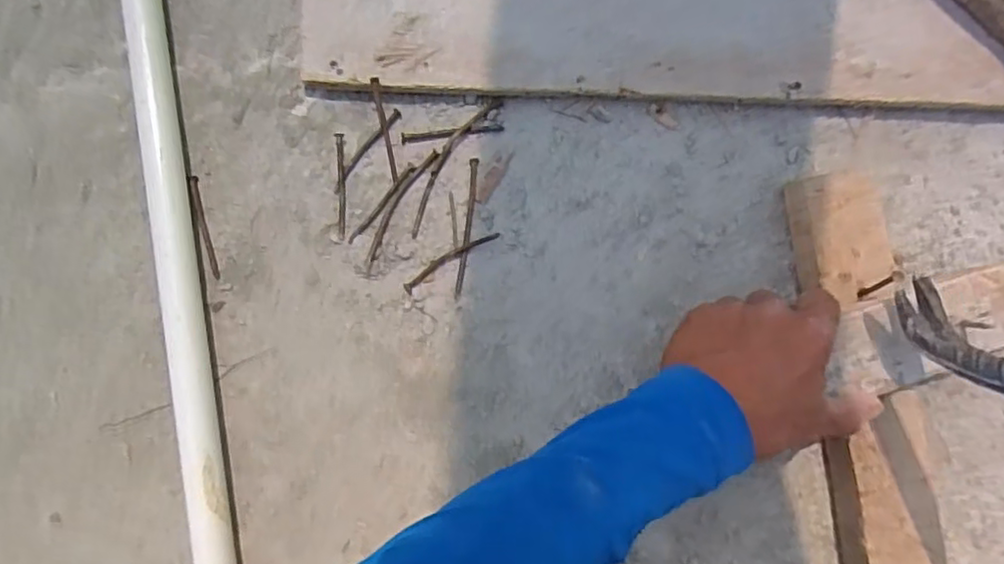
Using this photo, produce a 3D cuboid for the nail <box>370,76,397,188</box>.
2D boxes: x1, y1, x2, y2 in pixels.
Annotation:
[{"bbox_3d":[-0.085,-0.110,0.486,0.006,0.010,0.076,-10,101,-2],"label":"nail"}]

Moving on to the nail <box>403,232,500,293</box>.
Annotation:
[{"bbox_3d":[-0.037,-0.016,0.482,0.077,0.004,0.011,-34,86,-4],"label":"nail"}]

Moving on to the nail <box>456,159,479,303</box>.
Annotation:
[{"bbox_3d":[-0.025,-0.040,0.487,0.007,0.004,0.103,6,85,-1],"label":"nail"}]

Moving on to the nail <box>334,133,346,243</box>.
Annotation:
[{"bbox_3d":[-0.117,-0.070,0.483,0.006,0.004,0.076,-2,85,-2],"label":"nail"}]

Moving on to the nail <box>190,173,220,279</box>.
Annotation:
[{"bbox_3d":[-0.213,-0.039,0.476,0.005,0.007,0.075,-13,85,-3],"label":"nail"}]

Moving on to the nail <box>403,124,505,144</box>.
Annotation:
[{"bbox_3d":[-0.036,-0.110,0.491,0.075,0.004,0.007,-7,85,-2],"label":"nail"}]

